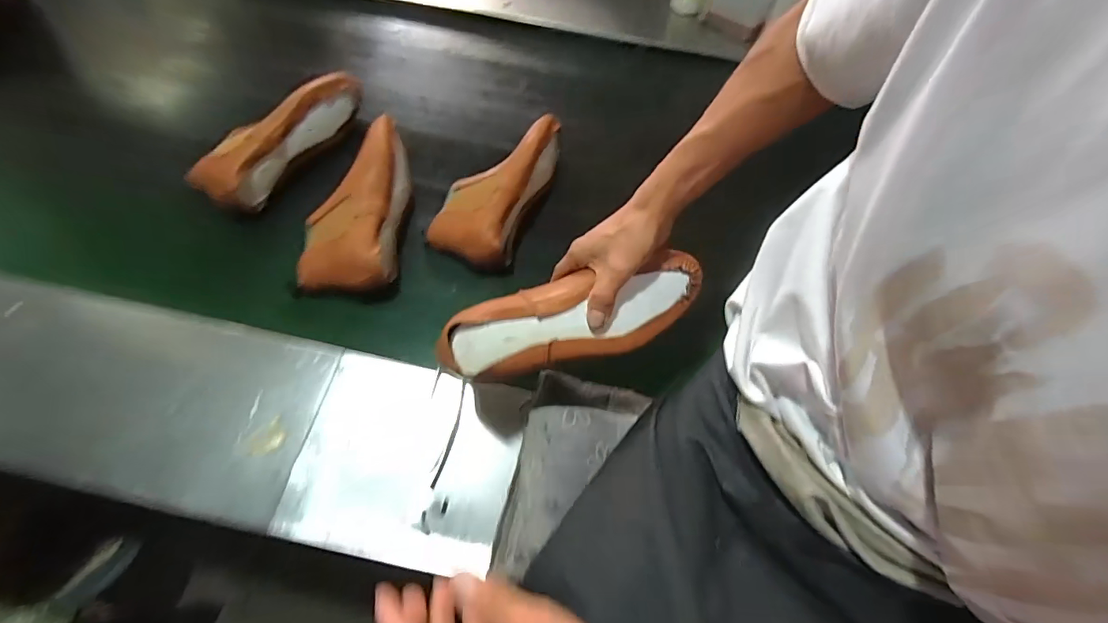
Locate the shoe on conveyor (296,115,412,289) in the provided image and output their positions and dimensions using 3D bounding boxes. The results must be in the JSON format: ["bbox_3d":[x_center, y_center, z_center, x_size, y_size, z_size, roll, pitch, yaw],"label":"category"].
[{"bbox_3d":[-0.290,-0.166,0.718,0.128,0.073,0.285,4,64,0],"label":"shoe on conveyor"}]

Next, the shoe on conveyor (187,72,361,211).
[{"bbox_3d":[-0.454,-0.294,0.786,0.104,0.106,0.295,30,67,12],"label":"shoe on conveyor"}]

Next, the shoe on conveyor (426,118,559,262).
[{"bbox_3d":[-0.090,-0.207,0.746,0.137,0.074,0.278,21,65,8],"label":"shoe on conveyor"}]

